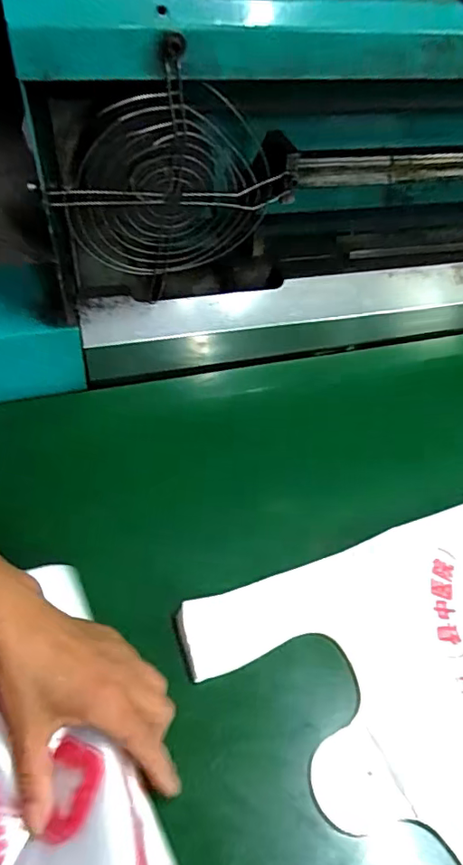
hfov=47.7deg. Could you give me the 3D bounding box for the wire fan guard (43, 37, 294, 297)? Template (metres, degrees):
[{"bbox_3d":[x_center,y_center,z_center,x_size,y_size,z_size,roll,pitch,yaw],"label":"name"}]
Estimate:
[{"bbox_3d":[-0.055,-0.206,0.456,0.173,0.177,0.026,-35,61,25],"label":"wire fan guard"}]

